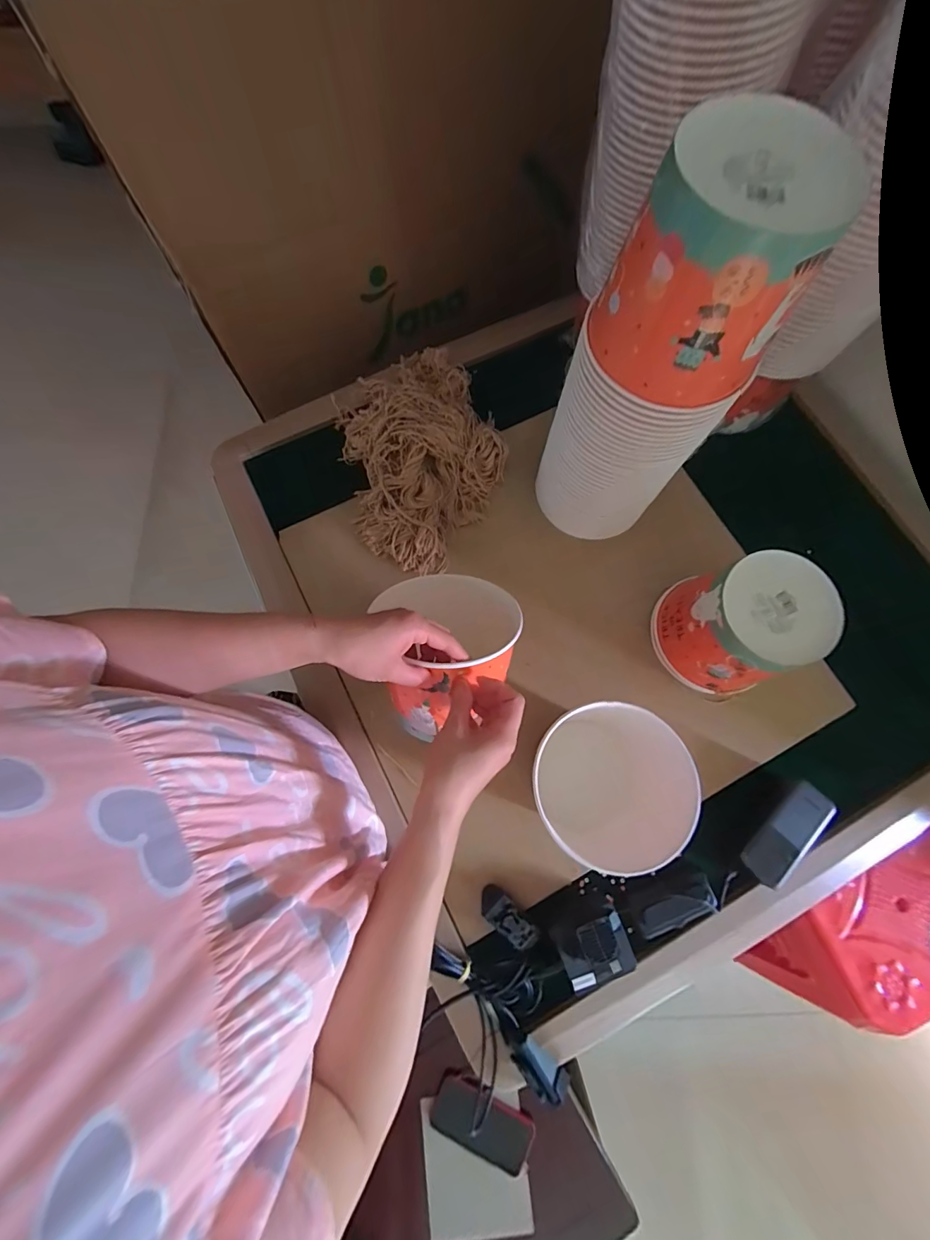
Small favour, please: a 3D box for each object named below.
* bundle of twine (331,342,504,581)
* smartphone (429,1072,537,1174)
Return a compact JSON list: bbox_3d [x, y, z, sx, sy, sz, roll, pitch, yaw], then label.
[{"bbox_3d":[-0.066,-0.257,0.638,0.223,0.077,0.347,-12,77,-4],"label":"bundle of twine"},{"bbox_3d":[0.028,0.827,0.728,0.161,0.014,0.080,22,80,11],"label":"smartphone"}]

